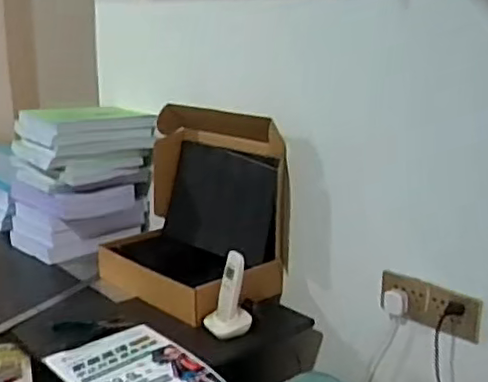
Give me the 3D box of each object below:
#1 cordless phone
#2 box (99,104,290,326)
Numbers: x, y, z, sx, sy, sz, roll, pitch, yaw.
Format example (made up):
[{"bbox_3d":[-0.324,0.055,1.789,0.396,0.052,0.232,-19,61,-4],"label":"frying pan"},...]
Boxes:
[{"bbox_3d":[-0.029,0.210,1.226,0.075,0.162,0.068,-8,17,-29],"label":"cordless phone"},{"bbox_3d":[-0.143,0.031,1.435,0.434,0.392,0.299,12,19,36],"label":"box"}]

